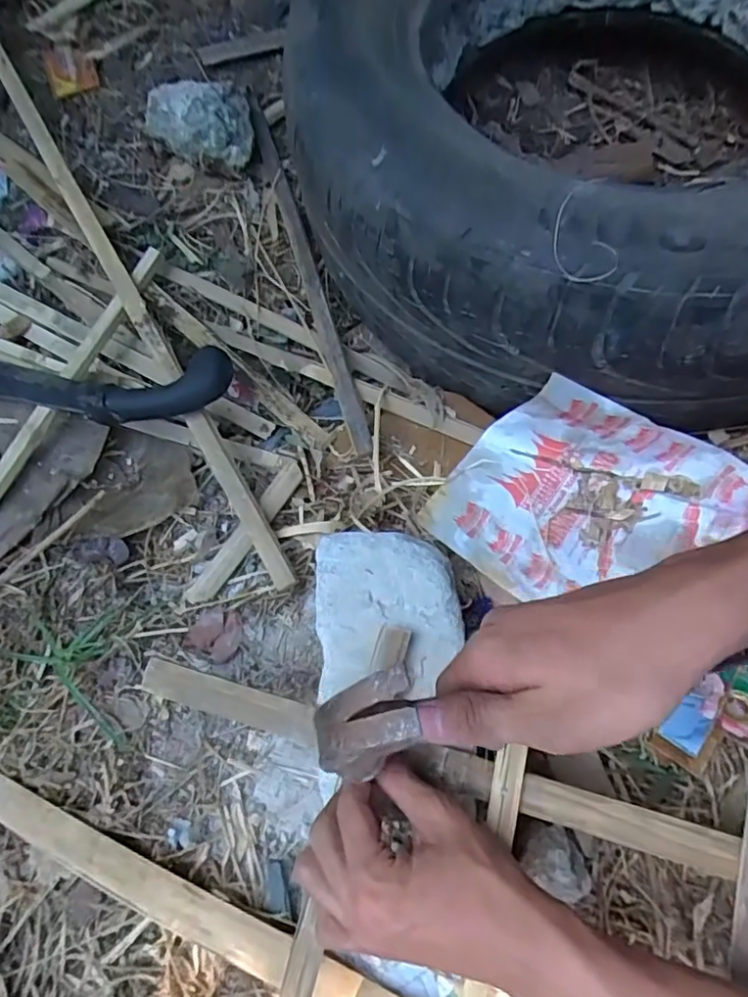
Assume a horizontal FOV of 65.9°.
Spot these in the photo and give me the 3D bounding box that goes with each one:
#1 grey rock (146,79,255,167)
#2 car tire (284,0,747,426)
[{"bbox_3d":[-0.190,-0.406,0.637,0.116,0.060,0.089,0,70,3],"label":"grey rock"},{"bbox_3d":[0.195,-0.319,0.487,0.499,0.182,0.532,-1,70,2],"label":"car tire"}]

